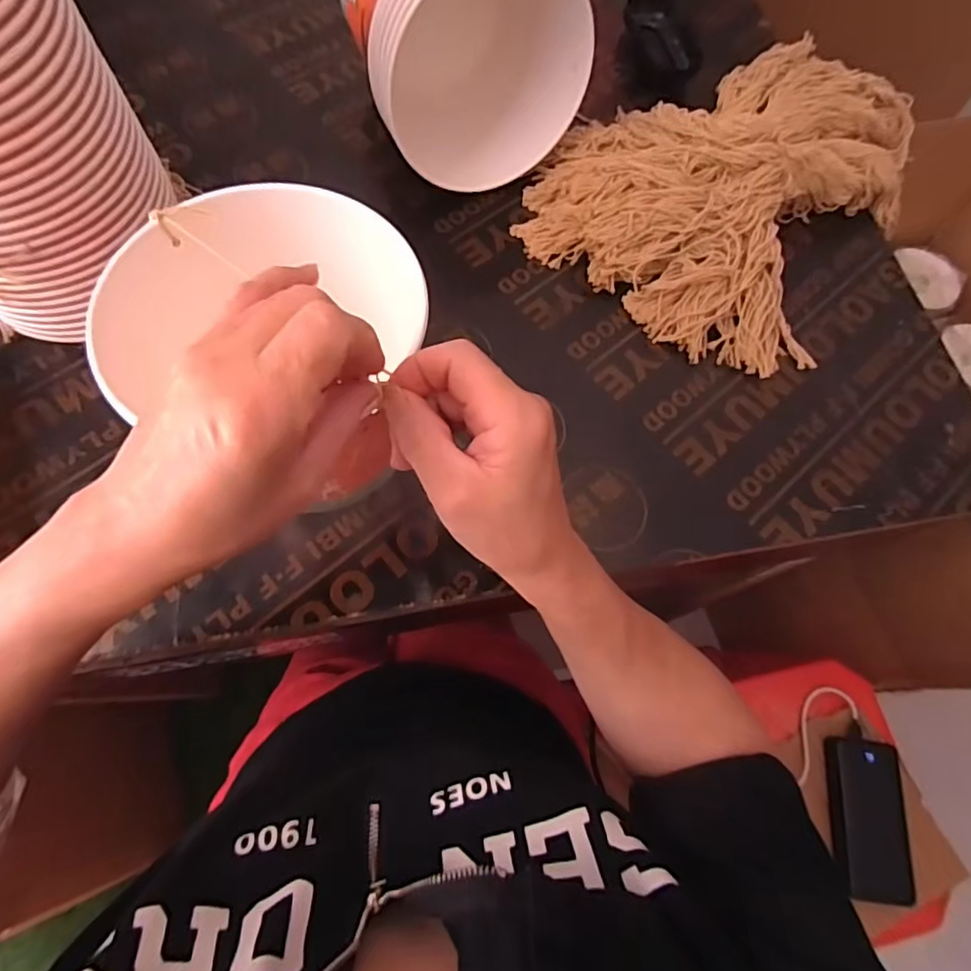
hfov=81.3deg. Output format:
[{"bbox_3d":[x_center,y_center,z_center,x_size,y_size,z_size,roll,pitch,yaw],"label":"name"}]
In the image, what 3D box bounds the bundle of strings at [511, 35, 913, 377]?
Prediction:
[{"bbox_3d":[0.208,-0.271,0.481,0.274,0.057,0.330,36,72,11],"label":"bundle of strings"}]

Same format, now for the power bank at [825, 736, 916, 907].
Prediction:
[{"bbox_3d":[0.414,0.358,0.610,0.077,0.018,0.152,9,69,1],"label":"power bank"}]

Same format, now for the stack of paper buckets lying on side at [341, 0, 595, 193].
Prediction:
[{"bbox_3d":[-0.017,-0.368,0.453,0.165,0.161,0.169,-14,71,-7],"label":"stack of paper buckets lying on side"}]

